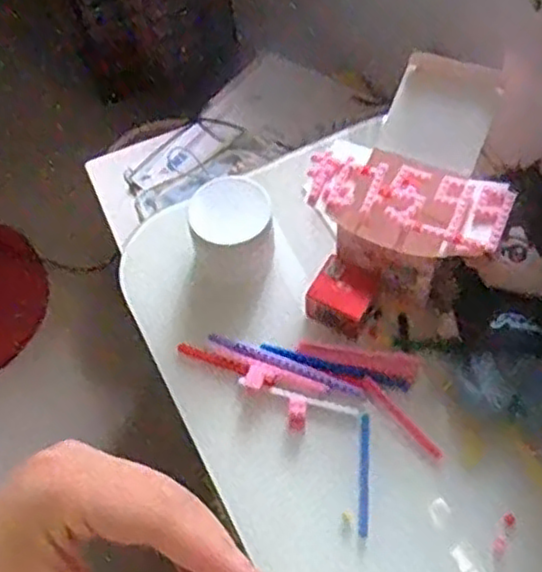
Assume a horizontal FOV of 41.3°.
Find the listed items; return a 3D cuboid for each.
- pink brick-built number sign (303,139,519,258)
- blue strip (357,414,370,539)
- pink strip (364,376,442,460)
[{"bbox_3d":[0.115,-0.073,0.622,0.170,0.015,0.081,21,76,16],"label":"pink brick-built number sign"},{"bbox_3d":[0.078,0.159,0.605,0.008,0.004,0.101,1,64,9],"label":"blue strip"},{"bbox_3d":[0.113,0.114,0.621,0.009,0.004,0.091,-40,68,-8],"label":"pink strip"}]

